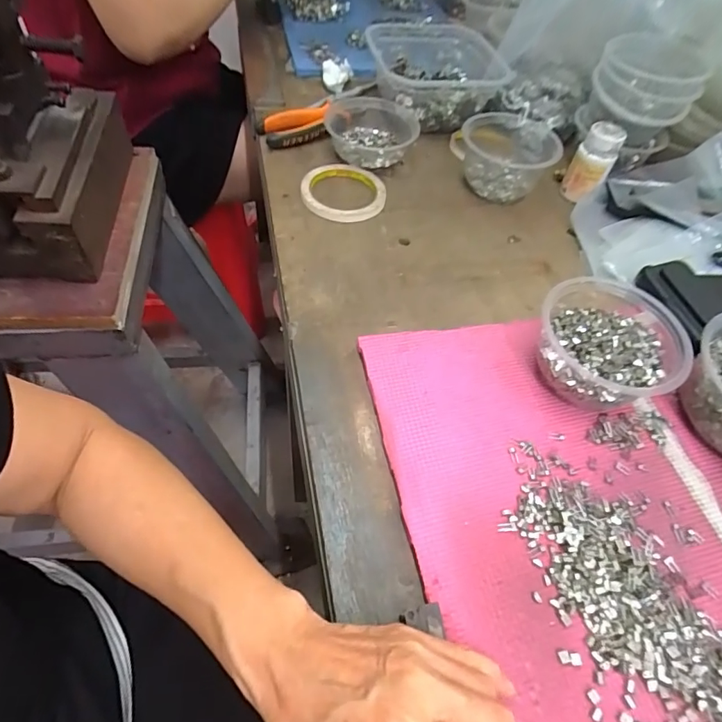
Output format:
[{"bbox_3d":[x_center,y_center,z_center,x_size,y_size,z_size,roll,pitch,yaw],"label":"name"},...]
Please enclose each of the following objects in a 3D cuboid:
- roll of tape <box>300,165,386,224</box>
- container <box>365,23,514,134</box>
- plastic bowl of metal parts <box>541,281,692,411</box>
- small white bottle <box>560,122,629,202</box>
[{"bbox_3d":[-0.021,-0.198,0.563,0.097,0.015,0.094,3,54,-5],"label":"roll of tape"},{"bbox_3d":[0.111,-0.418,0.683,0.174,0.060,0.202,-4,55,-10],"label":"container"},{"bbox_3d":[0.205,-0.012,0.406,0.109,0.064,0.112,3,54,-4],"label":"plastic bowl of metal parts"},{"bbox_3d":[0.277,-0.239,0.575,0.045,0.076,0.042,27,56,13],"label":"small white bottle"}]

